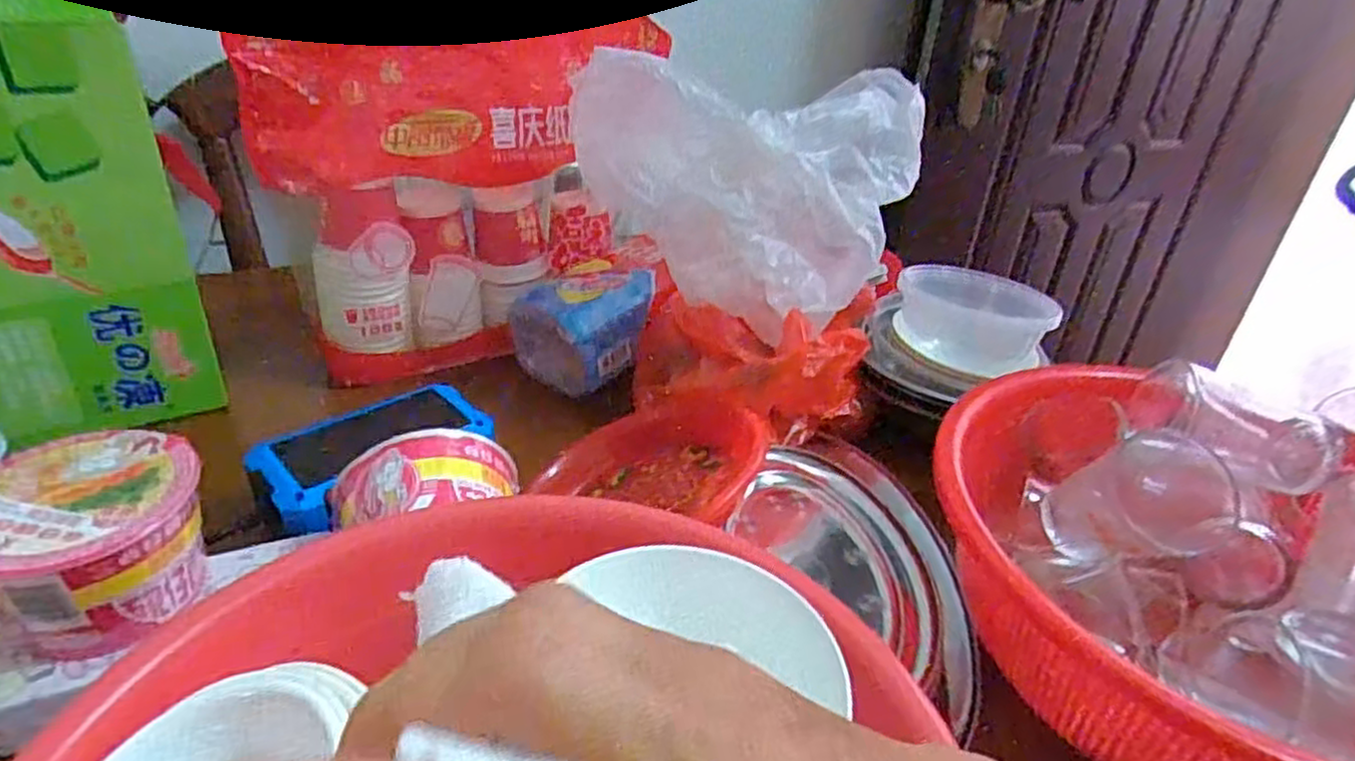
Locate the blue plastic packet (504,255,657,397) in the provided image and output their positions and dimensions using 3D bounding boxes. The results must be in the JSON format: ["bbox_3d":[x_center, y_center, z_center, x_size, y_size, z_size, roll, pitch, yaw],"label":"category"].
[{"bbox_3d":[-0.072,-0.045,0.625,0.102,0.072,0.093,-23,42,-37],"label":"blue plastic packet"}]

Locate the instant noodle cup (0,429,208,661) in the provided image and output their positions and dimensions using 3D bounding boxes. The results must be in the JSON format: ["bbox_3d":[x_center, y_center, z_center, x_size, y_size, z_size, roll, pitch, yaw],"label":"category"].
[{"bbox_3d":[-0.276,0.073,0.362,0.093,0.055,0.092,4,32,-2],"label":"instant noodle cup"}]

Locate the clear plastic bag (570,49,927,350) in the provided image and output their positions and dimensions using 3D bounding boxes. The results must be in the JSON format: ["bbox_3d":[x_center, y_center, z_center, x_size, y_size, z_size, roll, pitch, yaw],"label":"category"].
[{"bbox_3d":[0.064,-0.163,0.598,0.223,0.143,0.231,18,34,19],"label":"clear plastic bag"}]

